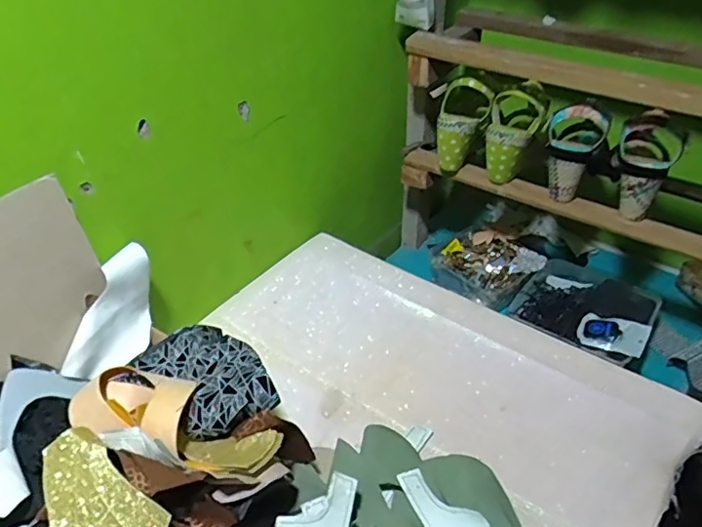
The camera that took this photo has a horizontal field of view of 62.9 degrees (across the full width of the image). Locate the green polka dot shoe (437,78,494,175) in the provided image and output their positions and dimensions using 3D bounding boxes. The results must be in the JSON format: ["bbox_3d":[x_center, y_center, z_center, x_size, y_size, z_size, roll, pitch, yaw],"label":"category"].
[{"bbox_3d":[0.165,-0.218,0.915,0.087,0.147,0.062,23,18,26],"label":"green polka dot shoe"}]

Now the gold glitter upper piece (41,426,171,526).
[{"bbox_3d":[-0.209,0.194,0.456,0.129,0.015,0.076,33,72,22],"label":"gold glitter upper piece"}]

